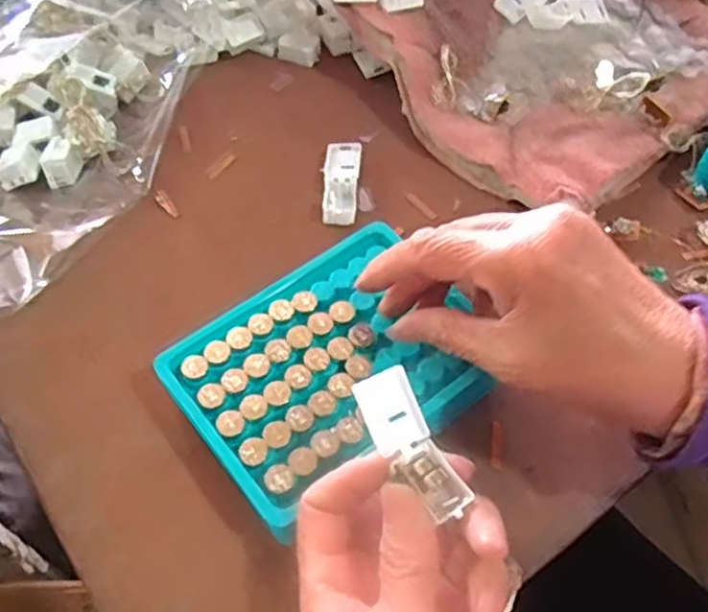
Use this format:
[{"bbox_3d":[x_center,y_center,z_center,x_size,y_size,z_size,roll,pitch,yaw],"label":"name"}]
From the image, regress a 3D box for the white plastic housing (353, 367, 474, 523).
[{"bbox_3d":[0.021,0.047,0.247,0.021,0.009,0.052,-31,86,-19],"label":"white plastic housing"}]

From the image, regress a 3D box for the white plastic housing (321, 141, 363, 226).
[{"bbox_3d":[-0.007,-0.071,0.406,0.019,0.008,0.058,4,57,2],"label":"white plastic housing"}]

